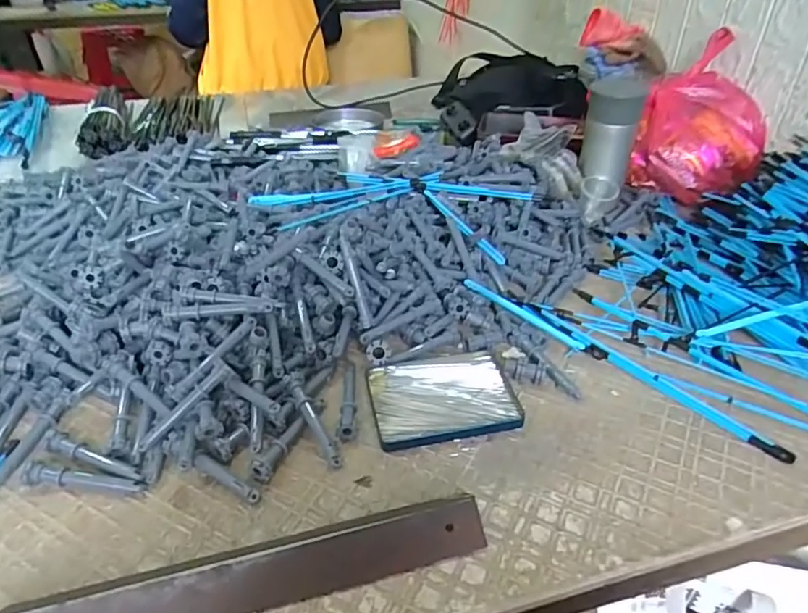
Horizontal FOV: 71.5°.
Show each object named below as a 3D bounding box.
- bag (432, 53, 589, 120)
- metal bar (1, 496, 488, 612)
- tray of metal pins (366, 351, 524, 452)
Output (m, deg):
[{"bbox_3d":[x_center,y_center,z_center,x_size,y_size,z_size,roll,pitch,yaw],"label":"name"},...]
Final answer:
[{"bbox_3d":[0.196,-0.408,1.085,0.268,0.085,0.303,4,37,5],"label":"bag"},{"bbox_3d":[-0.101,0.173,0.378,0.308,0.026,0.052,-9,38,-12],"label":"metal bar"},{"bbox_3d":[0.035,0.083,0.520,0.128,0.010,0.101,-7,37,-9],"label":"tray of metal pins"}]

